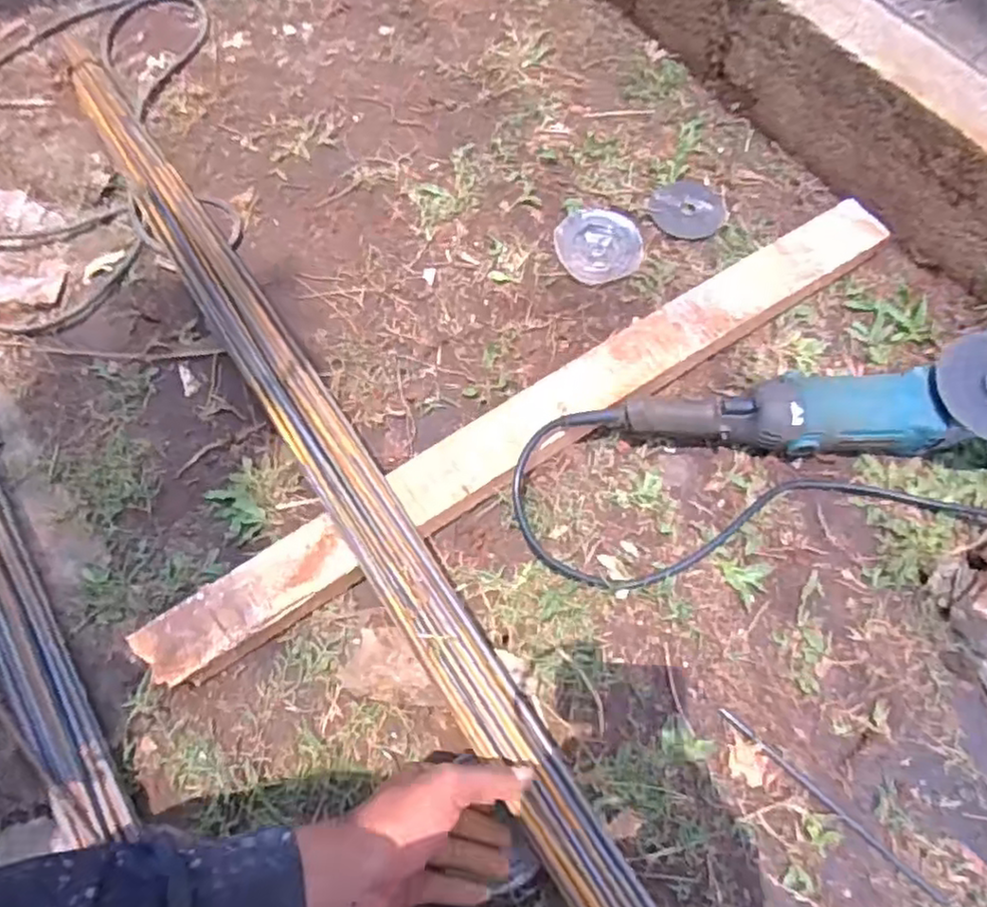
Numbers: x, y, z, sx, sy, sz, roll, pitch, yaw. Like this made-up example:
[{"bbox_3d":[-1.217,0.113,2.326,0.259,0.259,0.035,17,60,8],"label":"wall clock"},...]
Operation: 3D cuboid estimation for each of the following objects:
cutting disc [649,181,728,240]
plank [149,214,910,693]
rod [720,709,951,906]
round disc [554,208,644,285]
[{"bbox_3d":[0.205,-0.257,0.732,0.071,0.004,0.076,-2,69,4],"label":"cutting disc"},{"bbox_3d":[0.047,-0.029,0.616,0.757,0.041,0.064,-32,71,-11],"label":"plank"},{"bbox_3d":[0.247,0.256,0.511,0.184,0.009,0.007,41,74,15],"label":"rod"},{"bbox_3d":[0.109,-0.216,0.715,0.083,0.008,0.089,0,68,1],"label":"round disc"}]

